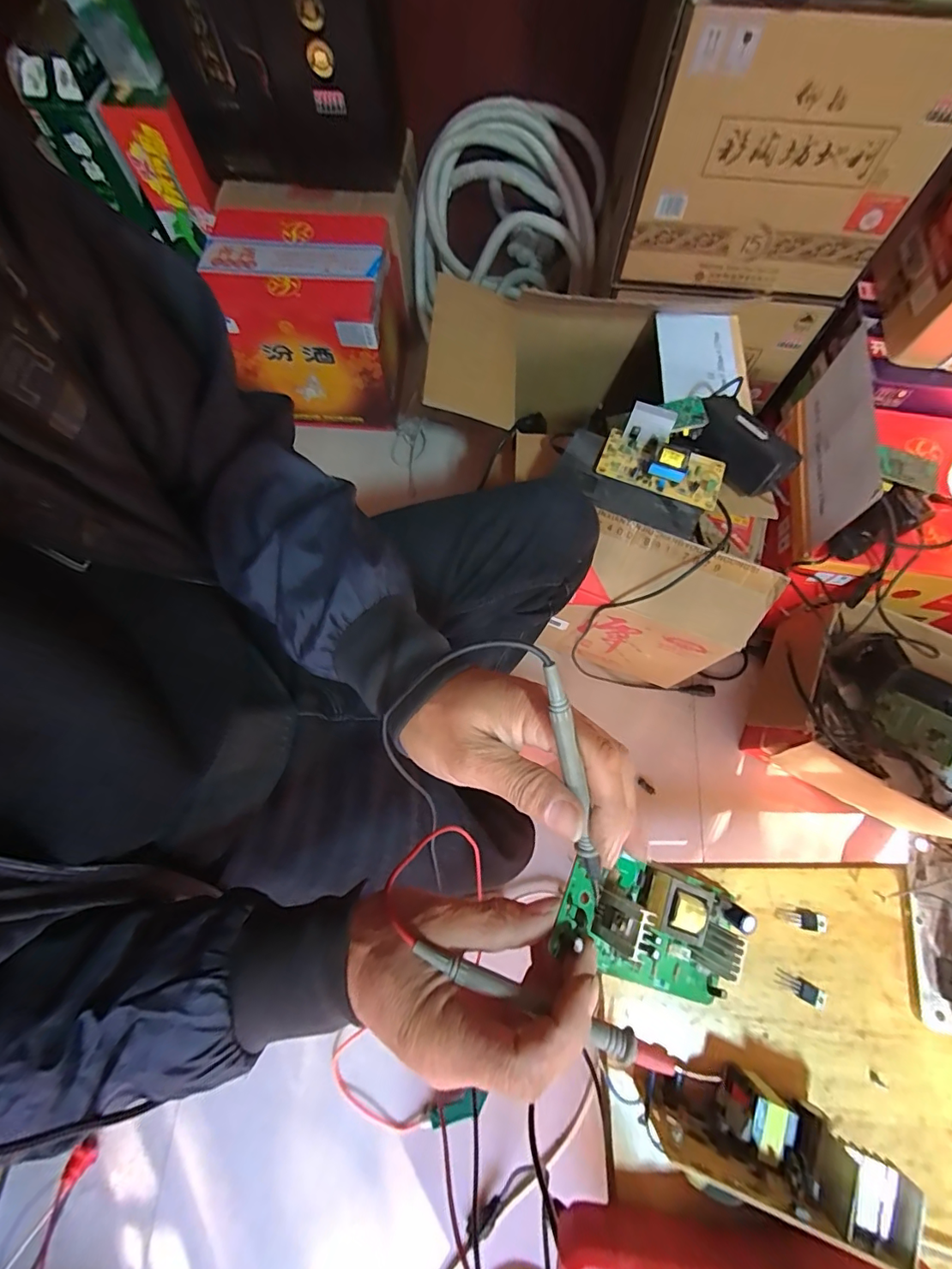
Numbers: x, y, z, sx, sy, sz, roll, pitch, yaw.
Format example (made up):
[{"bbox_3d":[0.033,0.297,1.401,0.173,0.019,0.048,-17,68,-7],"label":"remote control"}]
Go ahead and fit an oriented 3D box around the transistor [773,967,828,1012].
[{"bbox_3d":[0.200,0.217,0.299,0.031,0.004,0.011,27,73,9],"label":"transistor"}]

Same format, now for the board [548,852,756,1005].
[{"bbox_3d":[0.107,0.165,0.272,0.124,0.035,0.065,30,76,-17],"label":"board"}]

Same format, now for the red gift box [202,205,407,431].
[{"bbox_3d":[-0.310,-0.628,0.999,0.293,0.284,0.260,8,71,3],"label":"red gift box"}]

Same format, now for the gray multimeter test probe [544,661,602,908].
[{"bbox_3d":[0.050,0.080,0.240,0.011,0.014,0.146,-16,111,-5],"label":"gray multimeter test probe"}]

